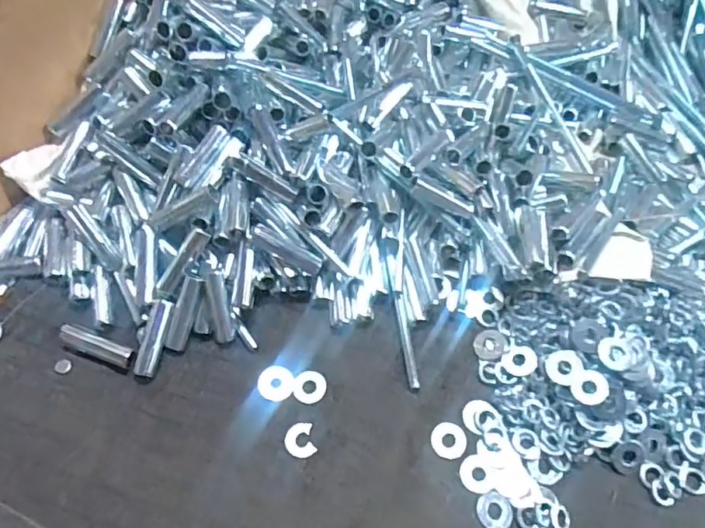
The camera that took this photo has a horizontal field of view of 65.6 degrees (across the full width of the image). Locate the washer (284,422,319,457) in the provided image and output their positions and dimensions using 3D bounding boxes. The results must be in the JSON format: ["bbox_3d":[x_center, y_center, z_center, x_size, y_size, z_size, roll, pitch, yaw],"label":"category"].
[{"bbox_3d":[-0.028,0.095,0.294,0.015,0.004,0.018,-15,64,-11],"label":"washer"}]

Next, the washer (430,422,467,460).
[{"bbox_3d":[0.053,0.096,0.299,0.019,0.004,0.019,14,63,5],"label":"washer"}]

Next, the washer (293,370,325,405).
[{"bbox_3d":[-0.024,0.070,0.311,0.018,0.004,0.019,25,64,10],"label":"washer"}]

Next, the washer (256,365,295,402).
[{"bbox_3d":[-0.043,0.068,0.312,0.020,0.004,0.020,1,62,-2],"label":"washer"}]

